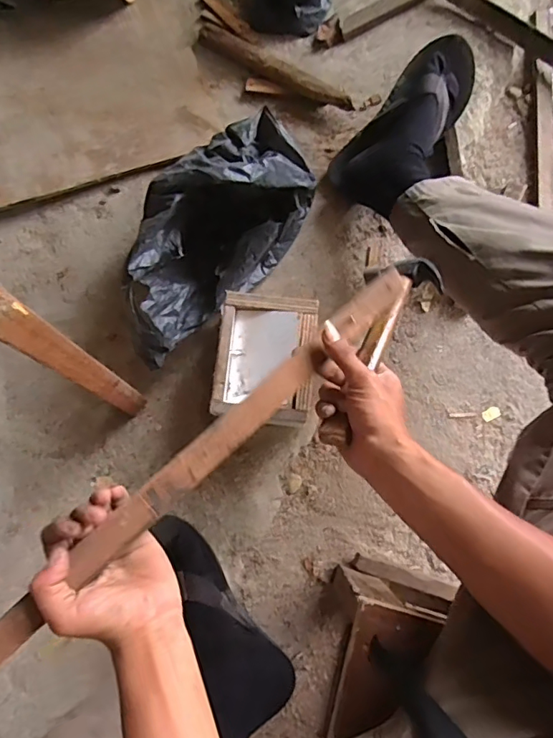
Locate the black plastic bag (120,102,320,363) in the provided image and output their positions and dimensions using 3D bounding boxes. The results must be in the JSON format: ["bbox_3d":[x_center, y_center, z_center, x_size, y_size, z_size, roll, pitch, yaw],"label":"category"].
[{"bbox_3d":[-0.093,-0.177,0.695,0.165,0.155,0.364,32,80,5],"label":"black plastic bag"}]

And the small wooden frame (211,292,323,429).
[{"bbox_3d":[-0.011,-0.014,0.644,0.127,0.030,0.161,5,77,3],"label":"small wooden frame"}]

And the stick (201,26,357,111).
[{"bbox_3d":[-0.002,-0.496,0.825,0.284,0.029,0.049,34,82,6],"label":"stick"}]

